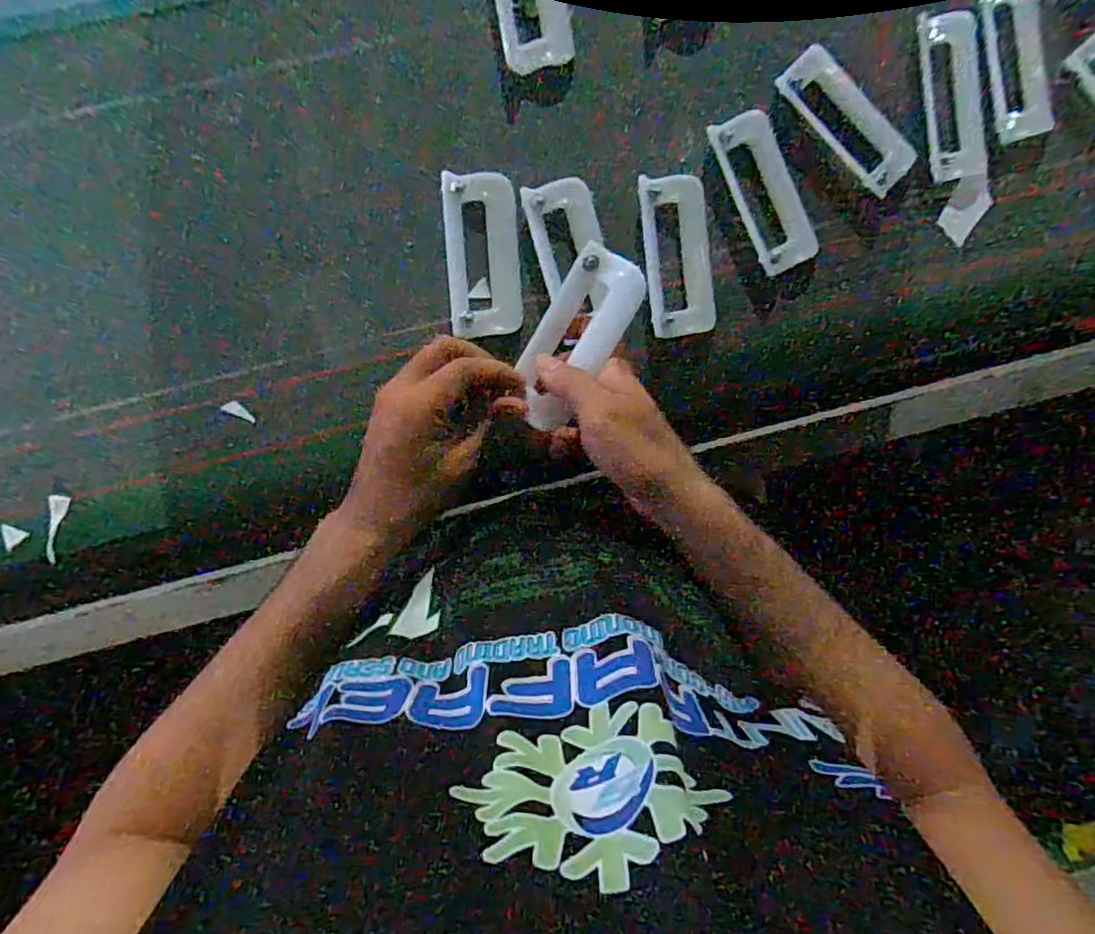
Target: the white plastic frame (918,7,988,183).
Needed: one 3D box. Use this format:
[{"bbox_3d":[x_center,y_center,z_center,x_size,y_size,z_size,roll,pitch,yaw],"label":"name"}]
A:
[{"bbox_3d":[0.314,-0.287,0.482,0.045,0.008,0.120,-10,98,0],"label":"white plastic frame"}]

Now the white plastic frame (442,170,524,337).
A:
[{"bbox_3d":[-0.050,-0.165,0.489,0.056,0.009,0.121,-5,97,-18],"label":"white plastic frame"}]

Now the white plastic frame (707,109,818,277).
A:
[{"bbox_3d":[0.171,-0.215,0.489,0.048,0.008,0.121,-24,97,2],"label":"white plastic frame"}]

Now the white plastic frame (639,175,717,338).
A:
[{"bbox_3d":[0.103,-0.166,0.491,0.052,0.011,0.122,-6,98,0],"label":"white plastic frame"}]

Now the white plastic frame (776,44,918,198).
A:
[{"bbox_3d":[0.233,-0.269,0.485,0.045,0.012,0.120,-44,96,4],"label":"white plastic frame"}]

